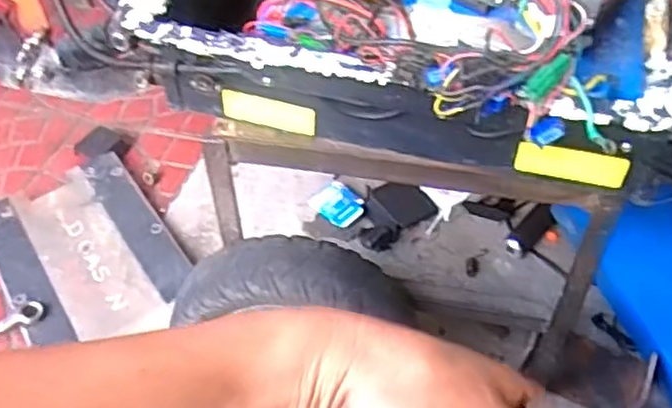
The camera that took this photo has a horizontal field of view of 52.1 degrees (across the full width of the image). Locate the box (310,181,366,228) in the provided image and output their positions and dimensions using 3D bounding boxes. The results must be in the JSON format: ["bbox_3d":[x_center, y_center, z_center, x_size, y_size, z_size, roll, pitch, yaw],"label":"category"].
[{"bbox_3d":[0.004,0.002,1.005,0.059,0.016,0.078,-32,58,-26],"label":"box"}]

